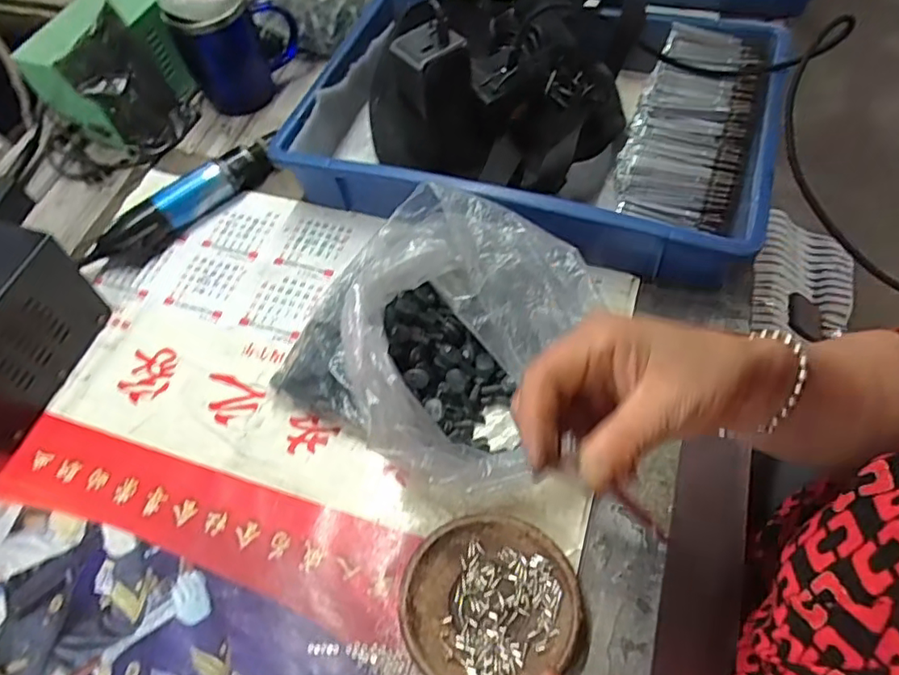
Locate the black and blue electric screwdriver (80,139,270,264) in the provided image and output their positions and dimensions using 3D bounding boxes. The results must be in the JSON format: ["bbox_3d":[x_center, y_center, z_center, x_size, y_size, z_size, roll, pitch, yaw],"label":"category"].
[{"bbox_3d":[-0.269,-0.134,0.596,0.213,0.041,0.040,-34,63,-15],"label":"black and blue electric screwdriver"}]

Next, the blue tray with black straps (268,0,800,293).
[{"bbox_3d":[0.083,-0.237,0.560,0.423,0.129,0.311,16,62,13],"label":"blue tray with black straps"}]

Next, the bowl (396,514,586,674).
[{"bbox_3d":[0.027,0.179,0.390,0.114,0.023,0.108,-2,59,3],"label":"bowl"}]

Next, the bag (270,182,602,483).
[{"bbox_3d":[-0.005,0.001,0.454,0.214,0.106,0.195,27,65,18],"label":"bag"}]

